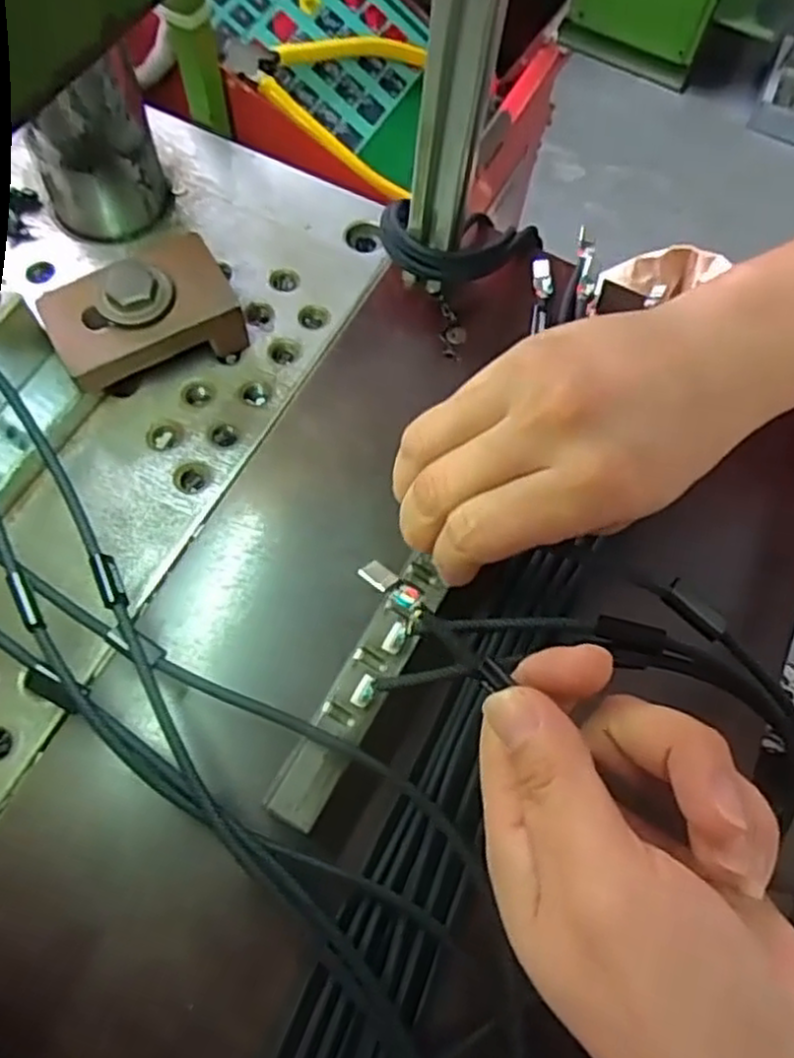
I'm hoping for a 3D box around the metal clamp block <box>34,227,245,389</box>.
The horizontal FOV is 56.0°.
[{"bbox_3d":[-0.107,-0.090,0.317,0.076,0.043,0.047,-28,71,-14],"label":"metal clamp block"}]

